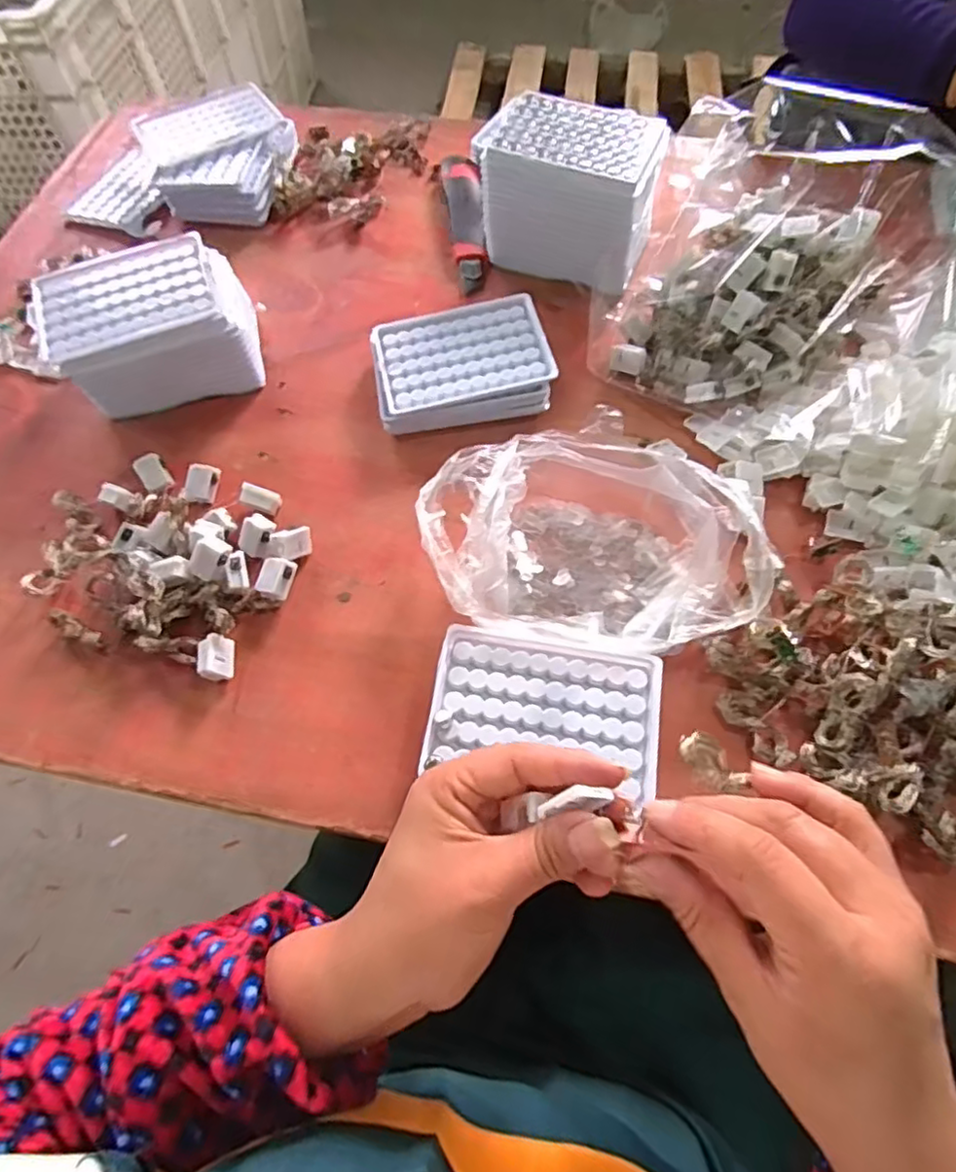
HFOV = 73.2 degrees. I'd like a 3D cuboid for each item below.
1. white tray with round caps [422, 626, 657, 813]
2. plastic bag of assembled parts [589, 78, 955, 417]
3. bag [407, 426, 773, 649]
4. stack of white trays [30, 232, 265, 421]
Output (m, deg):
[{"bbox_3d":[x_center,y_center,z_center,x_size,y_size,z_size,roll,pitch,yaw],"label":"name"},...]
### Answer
[{"bbox_3d":[0.039,0.076,0.385,0.130,0.033,0.086,8,65,5],"label":"white tray with round caps"},{"bbox_3d":[0.215,-0.222,0.469,0.236,0.148,0.153,32,68,16],"label":"plastic bag of assembled parts"},{"bbox_3d":[0.072,-0.033,0.423,0.211,0.060,0.146,6,64,4],"label":"bag"},{"bbox_3d":[-0.255,-0.202,0.507,0.147,0.070,0.099,-16,64,-7],"label":"stack of white trays"}]

